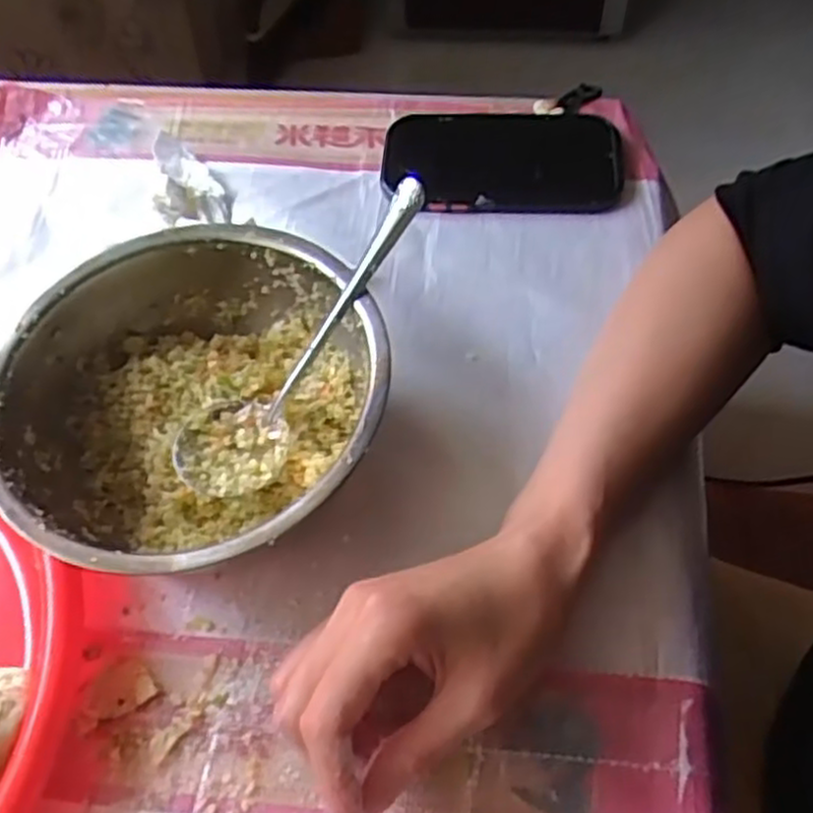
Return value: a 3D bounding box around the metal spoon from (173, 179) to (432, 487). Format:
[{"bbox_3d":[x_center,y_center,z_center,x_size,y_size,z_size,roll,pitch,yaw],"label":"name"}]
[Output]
[{"bbox_3d":[-0.047,-0.032,0.372,0.047,0.030,0.174,39,98,25],"label":"metal spoon"}]

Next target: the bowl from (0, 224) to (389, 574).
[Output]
[{"bbox_3d":[-0.098,0.005,0.385,0.175,0.074,0.178,-2,57,3],"label":"bowl"}]

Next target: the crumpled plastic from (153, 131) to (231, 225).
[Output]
[{"bbox_3d":[-0.143,-0.150,0.506,0.041,0.026,0.077,-16,58,-6],"label":"crumpled plastic"}]

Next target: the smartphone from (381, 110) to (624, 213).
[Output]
[{"bbox_3d":[0.064,-0.163,0.517,0.153,0.010,0.090,1,57,5],"label":"smartphone"}]

